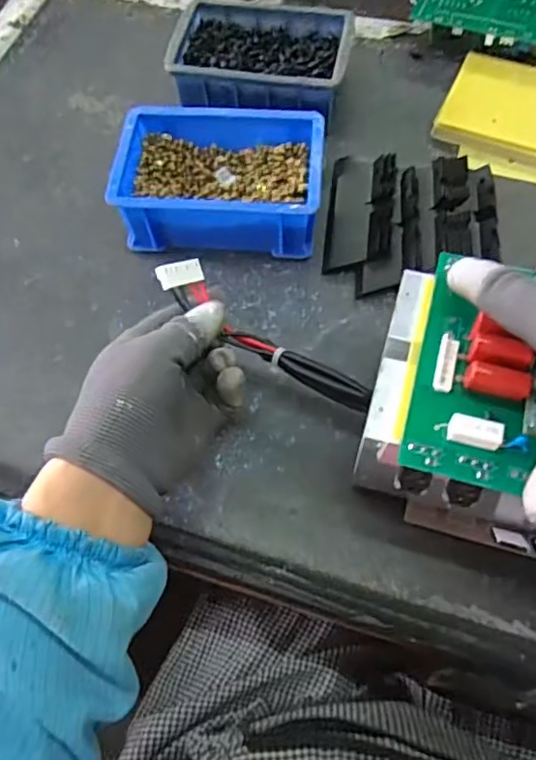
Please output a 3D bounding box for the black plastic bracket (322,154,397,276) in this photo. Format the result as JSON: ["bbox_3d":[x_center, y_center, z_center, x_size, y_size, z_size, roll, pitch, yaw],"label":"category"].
[{"bbox_3d":[0.072,-0.135,0.448,0.049,0.019,0.114,6,64,6],"label":"black plastic bracket"}]

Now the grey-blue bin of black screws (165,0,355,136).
[{"bbox_3d":[-0.002,-0.274,0.500,0.141,0.053,0.113,9,65,7],"label":"grey-blue bin of black screws"}]

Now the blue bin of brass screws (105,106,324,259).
[{"bbox_3d":[-0.033,-0.151,0.440,0.145,0.055,0.101,4,63,5],"label":"blue bin of brass screws"}]

